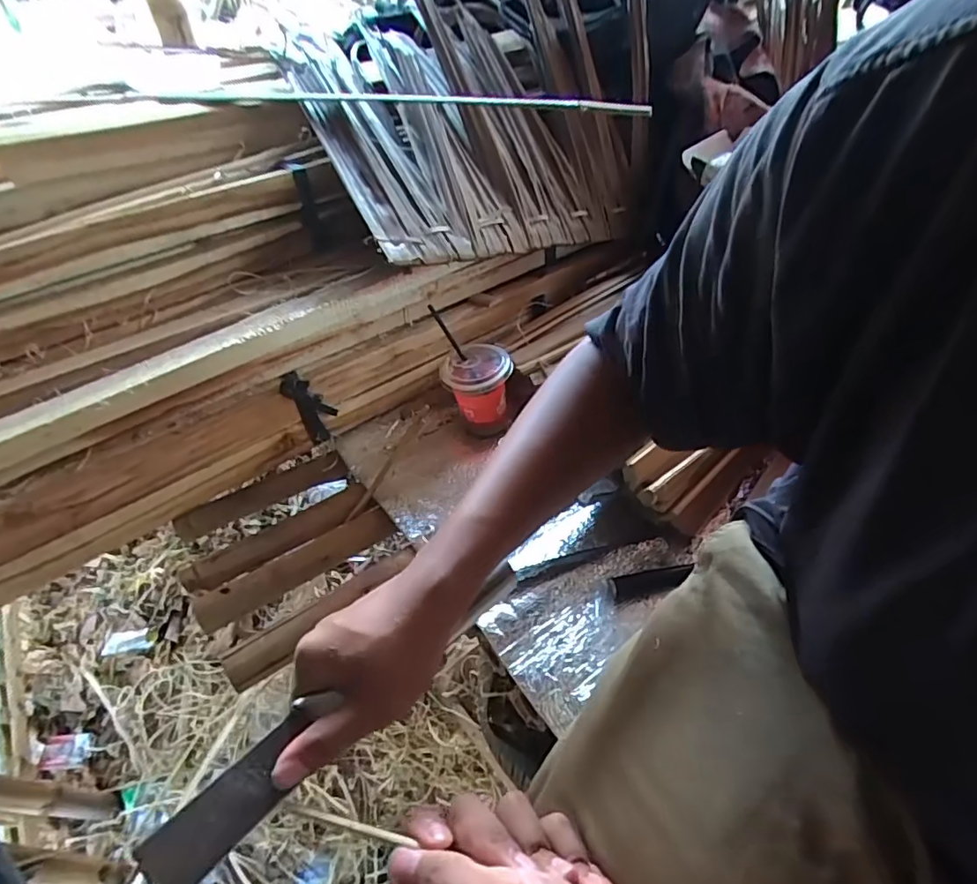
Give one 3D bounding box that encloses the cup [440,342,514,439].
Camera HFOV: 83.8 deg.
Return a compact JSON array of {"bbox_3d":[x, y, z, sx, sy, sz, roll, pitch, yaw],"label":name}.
[{"bbox_3d":[-0.015,-0.066,0.746,0.090,0.113,0.077,-4,45,-2],"label":"cup"}]

